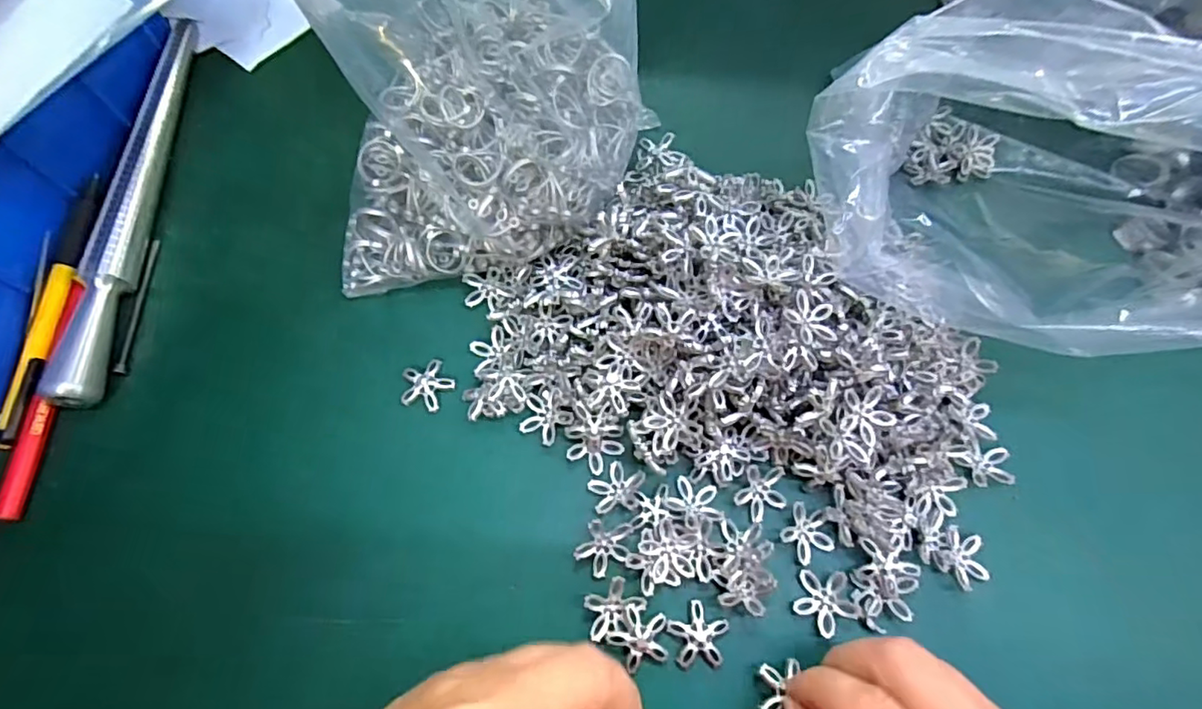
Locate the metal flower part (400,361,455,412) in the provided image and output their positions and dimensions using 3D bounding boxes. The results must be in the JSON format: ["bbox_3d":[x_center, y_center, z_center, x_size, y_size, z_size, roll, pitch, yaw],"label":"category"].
[{"bbox_3d":[-0.084,0.016,0.277,0.024,0.005,0.023,1,69,-1],"label":"metal flower part"}]

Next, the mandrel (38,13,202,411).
[{"bbox_3d":[-0.242,-0.085,0.302,0.017,0.022,0.230,-2,69,-2],"label":"mandrel"}]

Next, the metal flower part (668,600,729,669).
[{"bbox_3d":[0.041,0.116,0.240,0.023,0.005,0.024,1,69,-1],"label":"metal flower part"}]

